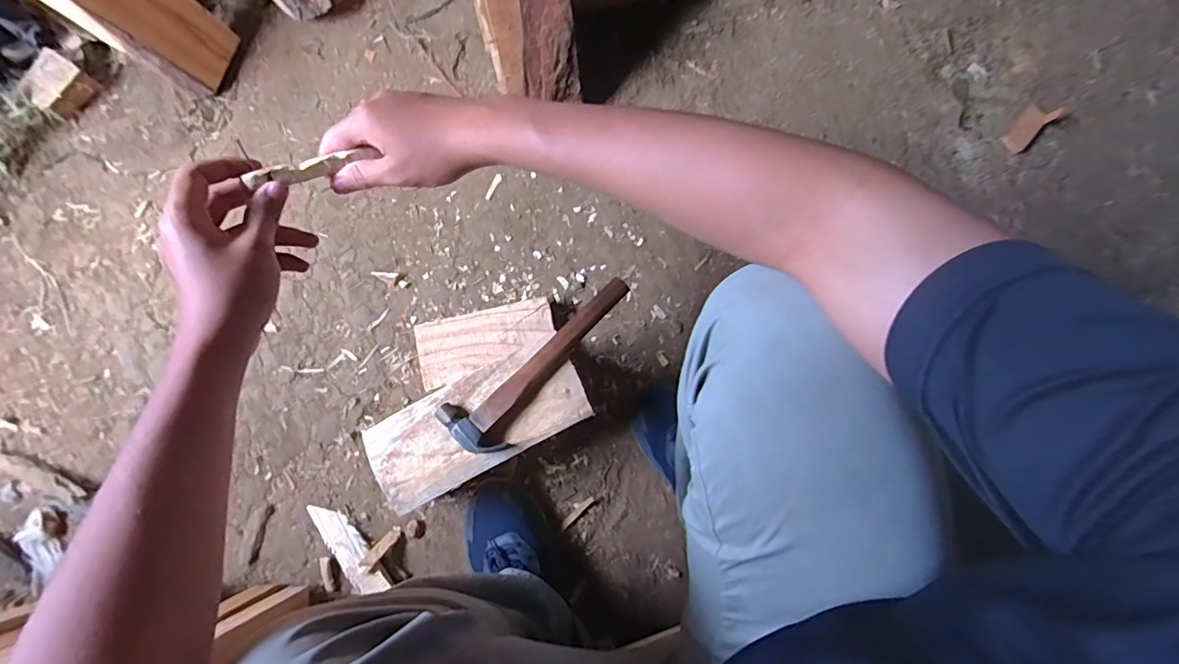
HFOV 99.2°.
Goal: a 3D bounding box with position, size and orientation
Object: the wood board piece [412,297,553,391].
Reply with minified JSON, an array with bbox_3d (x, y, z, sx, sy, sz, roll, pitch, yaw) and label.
[{"bbox_3d":[-0.148,0.013,0.734,0.195,0.038,0.087,-17,77,-4],"label":"wood board piece"}]

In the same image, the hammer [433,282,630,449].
[{"bbox_3d":[-0.051,0.042,0.611,0.273,0.022,0.081,-39,79,-8],"label":"hammer"}]

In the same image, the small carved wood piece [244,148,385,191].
[{"bbox_3d":[-0.217,-0.127,0.392,0.090,0.011,0.013,-25,76,-27],"label":"small carved wood piece"}]

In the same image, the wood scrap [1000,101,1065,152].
[{"bbox_3d":[0.649,-0.304,0.742,0.072,0.010,0.040,-47,70,14],"label":"wood scrap"}]

